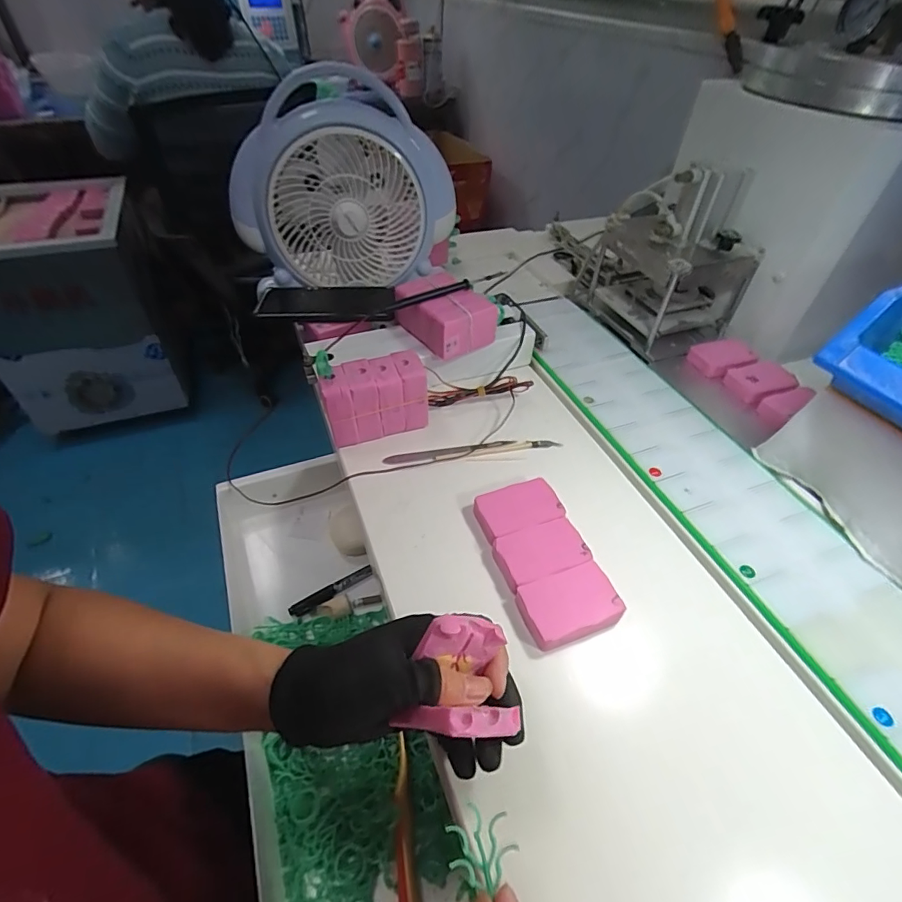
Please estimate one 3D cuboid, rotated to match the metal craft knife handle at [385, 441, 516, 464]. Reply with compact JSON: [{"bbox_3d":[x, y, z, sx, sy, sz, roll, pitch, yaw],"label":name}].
[{"bbox_3d":[0.000,0.000,0.478,0.131,0.004,0.011,-7,47,-10],"label":"metal craft knife handle"}]

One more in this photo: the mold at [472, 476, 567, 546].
[{"bbox_3d":[0.058,0.054,0.421,0.071,0.022,0.046,-15,48,-16],"label":"mold"}]

